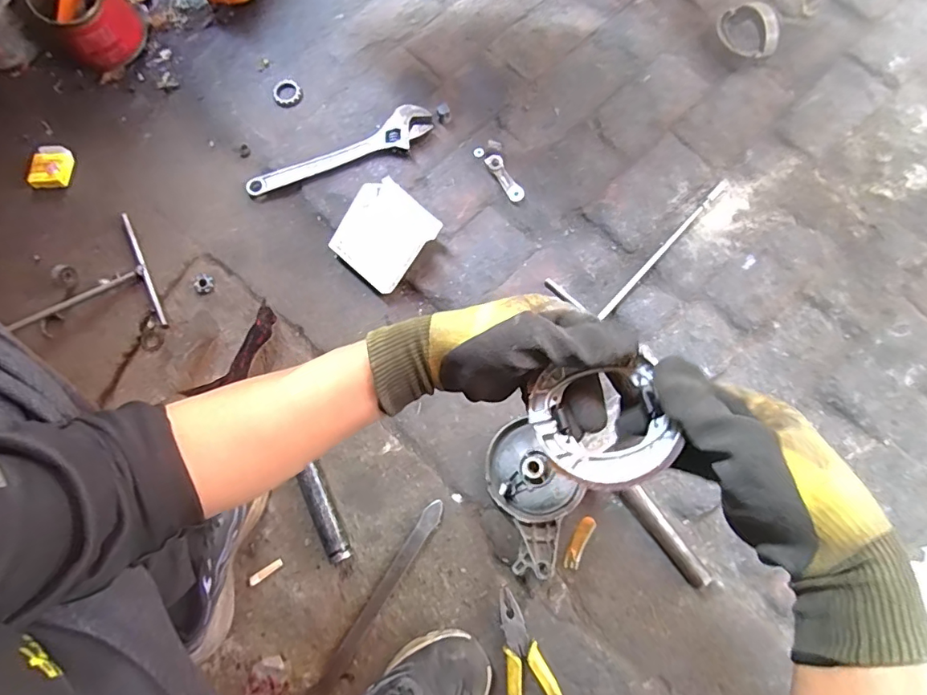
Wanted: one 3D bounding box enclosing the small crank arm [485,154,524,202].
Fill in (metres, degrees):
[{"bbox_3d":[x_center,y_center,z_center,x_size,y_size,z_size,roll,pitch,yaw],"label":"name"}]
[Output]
[{"bbox_3d":[0.062,-0.247,0.732,0.022,0.019,0.075,-31,79,-7],"label":"small crank arm"}]

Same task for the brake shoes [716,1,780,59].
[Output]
[{"bbox_3d":[0.453,-0.504,0.791,0.101,0.037,0.087,31,79,6],"label":"brake shoes"}]

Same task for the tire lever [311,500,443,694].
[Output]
[{"bbox_3d":[-0.099,0.300,0.598,0.022,0.011,0.254,32,79,7],"label":"tire lever"}]

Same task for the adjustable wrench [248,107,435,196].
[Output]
[{"bbox_3d":[-0.181,-0.283,0.738,0.282,0.023,0.058,-27,79,-6],"label":"adjustable wrench"}]

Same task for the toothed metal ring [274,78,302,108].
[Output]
[{"bbox_3d":[-0.272,-0.392,0.770,0.043,0.006,0.042,0,77,0],"label":"toothed metal ring"}]

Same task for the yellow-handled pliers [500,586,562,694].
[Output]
[{"bbox_3d":[0.074,0.378,0.560,0.057,0.022,0.195,-18,76,-4],"label":"yellow-handled pliers"}]

